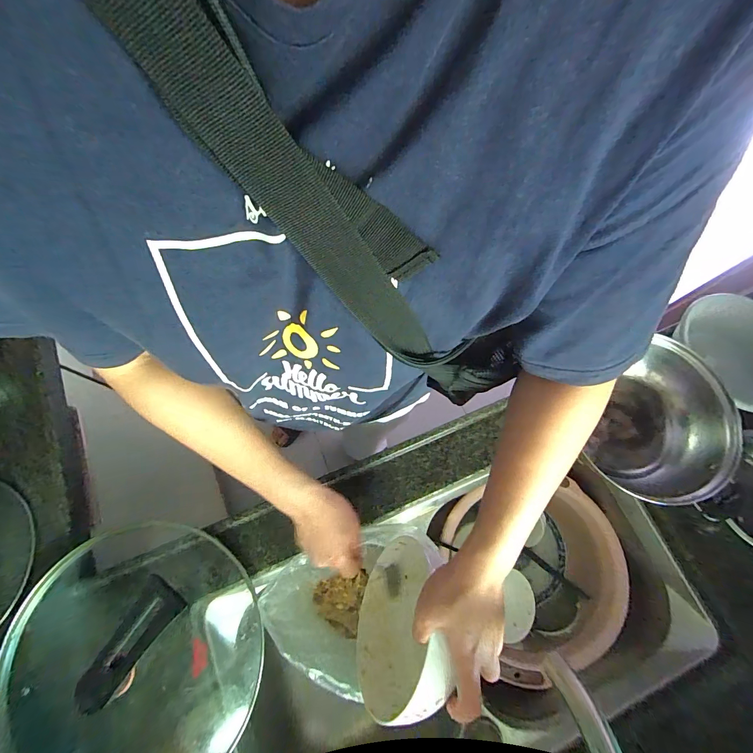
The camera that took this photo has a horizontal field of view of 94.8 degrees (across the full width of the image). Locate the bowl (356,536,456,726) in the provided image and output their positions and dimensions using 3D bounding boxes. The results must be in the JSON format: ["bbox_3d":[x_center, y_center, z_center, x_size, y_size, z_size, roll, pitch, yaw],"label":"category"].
[{"bbox_3d":[0.019,0.290,0.405,0.091,0.161,0.164,5,72,0],"label":"bowl"}]

